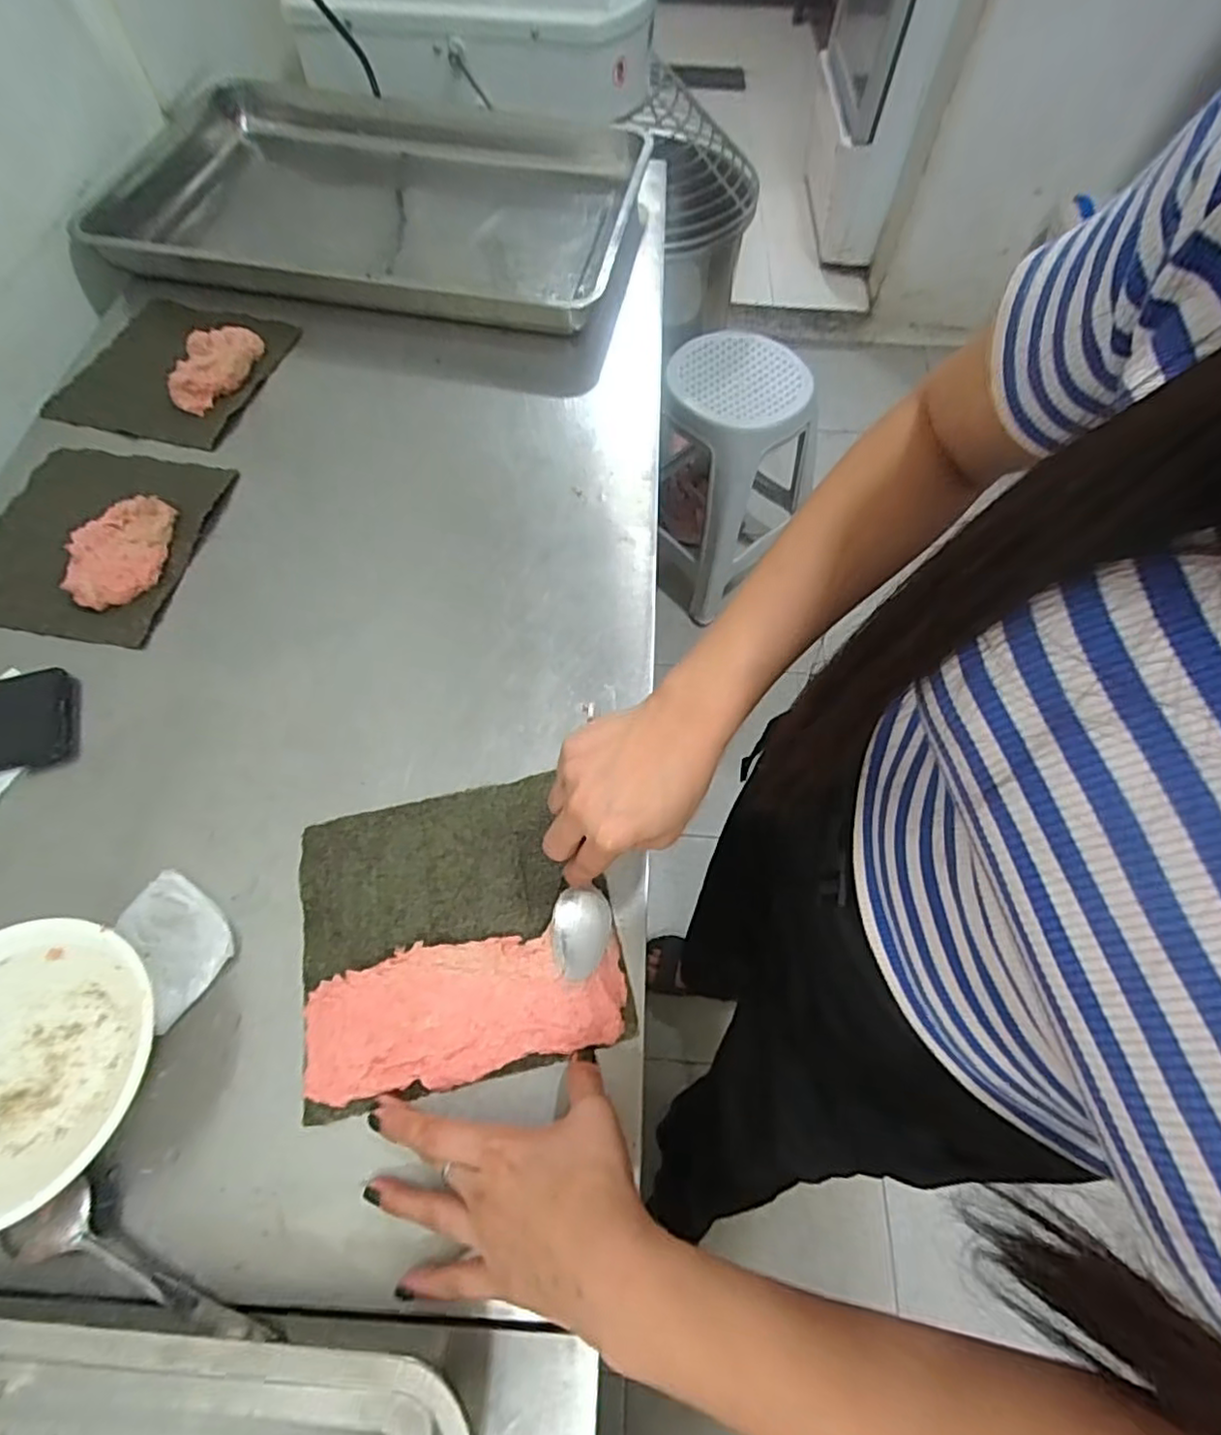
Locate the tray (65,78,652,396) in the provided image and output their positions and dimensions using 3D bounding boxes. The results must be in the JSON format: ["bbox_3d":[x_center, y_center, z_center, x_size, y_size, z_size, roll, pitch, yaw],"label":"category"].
[{"bbox_3d":[-0.284,-0.602,0.775,0.615,0.073,0.458,10,63,4],"label":"tray"}]

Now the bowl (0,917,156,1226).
[{"bbox_3d":[-0.325,0.193,0.359,0.139,0.046,0.147,1,61,-2],"label":"bowl"}]

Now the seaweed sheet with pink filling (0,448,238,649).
[{"bbox_3d":[-0.445,-0.161,0.546,0.169,0.032,0.197,7,61,2],"label":"seaweed sheet with pink filling"}]

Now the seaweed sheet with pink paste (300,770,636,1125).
[{"bbox_3d":[-0.098,0.131,0.412,0.189,0.012,0.178,-11,62,-8],"label":"seaweed sheet with pink paste"}]

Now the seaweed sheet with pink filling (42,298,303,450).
[{"bbox_3d":[-0.447,-0.365,0.653,0.190,0.034,0.200,11,63,4],"label":"seaweed sheet with pink filling"}]

